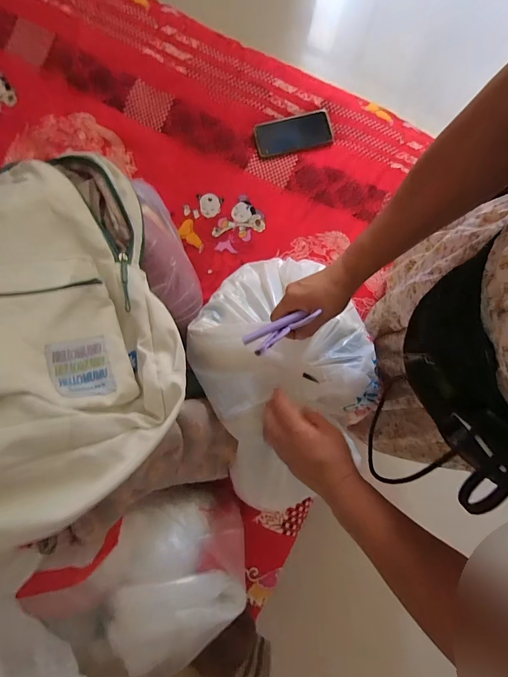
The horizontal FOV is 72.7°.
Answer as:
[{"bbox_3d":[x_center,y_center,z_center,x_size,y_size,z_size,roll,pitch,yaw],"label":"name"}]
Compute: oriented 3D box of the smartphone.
[{"bbox_3d":[0.083,-0.445,0.744,0.160,0.009,0.079,-12,85,-3],"label":"smartphone"}]

